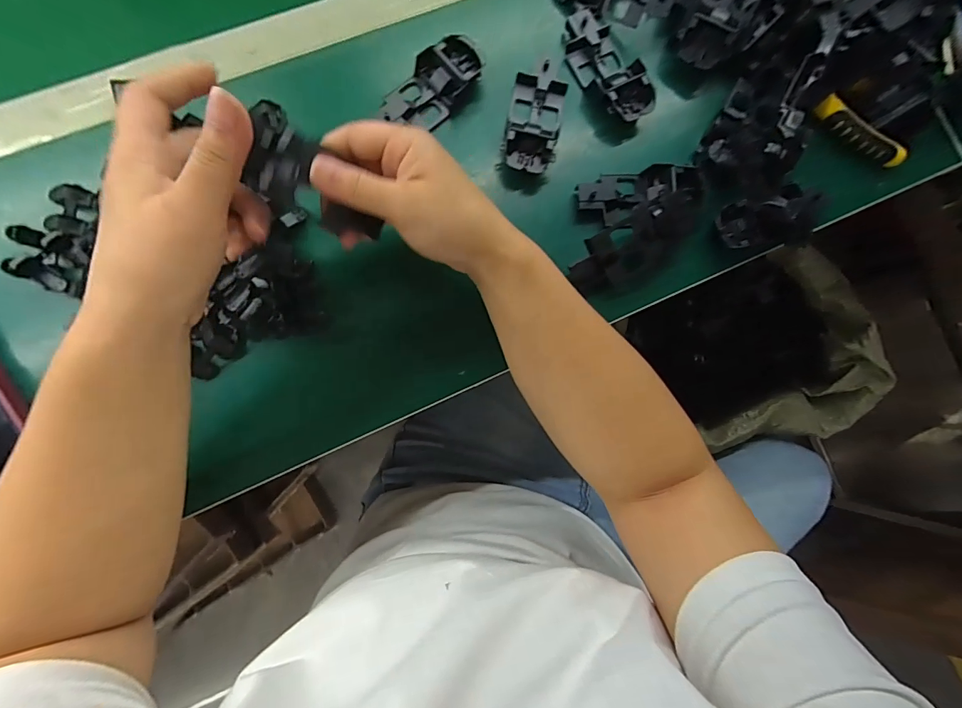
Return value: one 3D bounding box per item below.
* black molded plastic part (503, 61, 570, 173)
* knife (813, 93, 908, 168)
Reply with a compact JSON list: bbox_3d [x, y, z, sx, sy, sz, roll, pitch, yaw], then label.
[{"bbox_3d":[0.043,-0.187,0.330,0.042,0.019,0.091,12,84,-4],"label":"black molded plastic part"},{"bbox_3d":[0.316,-0.185,0.346,0.029,0.012,0.081,-44,90,-7],"label":"knife"}]

